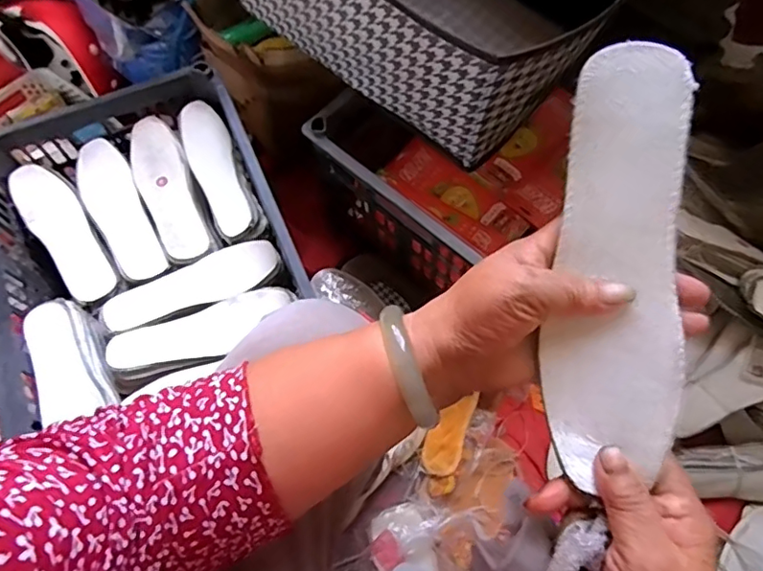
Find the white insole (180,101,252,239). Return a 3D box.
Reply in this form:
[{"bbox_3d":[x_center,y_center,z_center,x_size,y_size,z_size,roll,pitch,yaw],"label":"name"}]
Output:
[{"bbox_3d":[-0.224,-0.158,0.748,0.062,0.022,0.215,-22,66,-9],"label":"white insole"}]

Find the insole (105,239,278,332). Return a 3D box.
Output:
[{"bbox_3d":[-0.238,-0.004,0.688,0.214,0.018,0.068,-16,66,-7],"label":"insole"}]

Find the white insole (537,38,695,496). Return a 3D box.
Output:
[{"bbox_3d":[0.124,-0.008,0.290,0.061,0.030,0.219,2,97,1],"label":"white insole"}]

